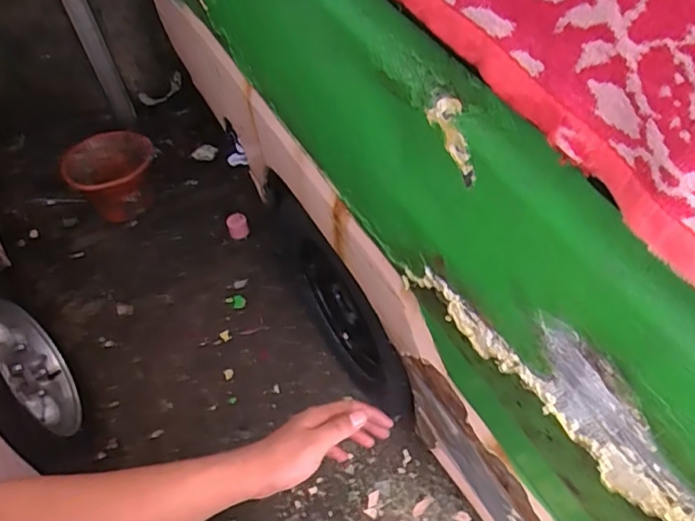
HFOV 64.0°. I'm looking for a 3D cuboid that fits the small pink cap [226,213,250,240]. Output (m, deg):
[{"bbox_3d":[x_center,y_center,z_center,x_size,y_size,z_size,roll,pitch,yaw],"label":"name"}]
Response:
[{"bbox_3d":[-0.352,-0.109,1.782,0.064,0.057,0.067,-2,52,3],"label":"small pink cap"}]

